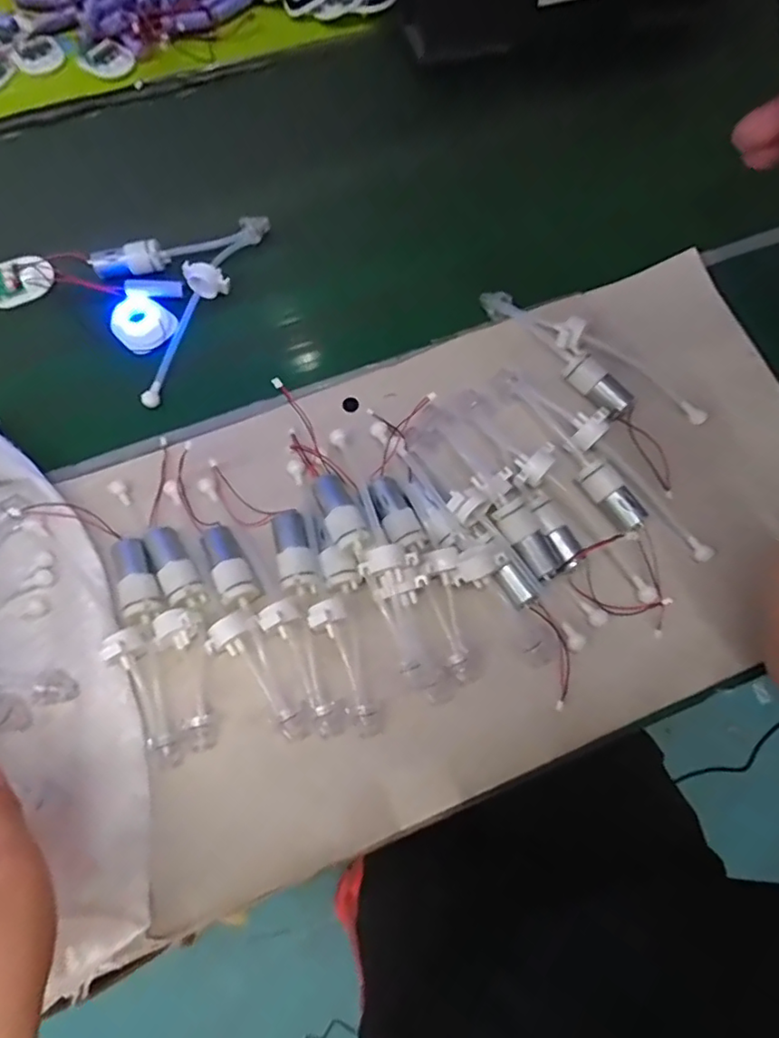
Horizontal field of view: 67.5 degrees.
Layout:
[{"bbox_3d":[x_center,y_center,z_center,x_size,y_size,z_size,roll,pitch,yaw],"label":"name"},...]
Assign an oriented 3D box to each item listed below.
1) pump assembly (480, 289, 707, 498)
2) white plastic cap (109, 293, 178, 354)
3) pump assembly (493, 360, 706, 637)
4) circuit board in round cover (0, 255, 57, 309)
[{"bbox_3d":[0.169,-0.128,0.472,0.069,0.027,0.219,-36,76,-12],"label":"pump assembly"},{"bbox_3d":[-0.215,-0.171,0.511,0.053,0.015,0.046,41,75,11],"label":"white plastic cap"},{"bbox_3d":[0.160,-0.037,0.441,0.061,0.031,0.221,-31,75,-11],"label":"pump assembly"},{"bbox_3d":[-0.335,-0.216,0.529,0.060,0.012,0.045,-27,74,-10],"label":"circuit board in round cover"}]

